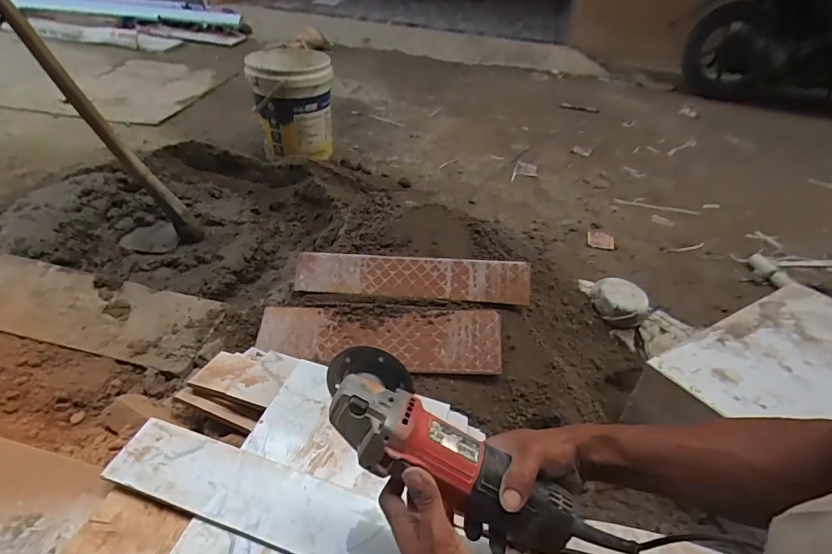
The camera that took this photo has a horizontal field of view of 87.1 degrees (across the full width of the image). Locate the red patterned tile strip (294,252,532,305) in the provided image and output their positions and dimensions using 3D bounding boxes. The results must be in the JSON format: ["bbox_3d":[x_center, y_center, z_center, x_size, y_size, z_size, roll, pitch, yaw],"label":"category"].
[{"bbox_3d":[-0.019,-0.002,0.914,0.496,0.014,0.086,3,76,12],"label":"red patterned tile strip"}]

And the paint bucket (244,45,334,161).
[{"bbox_3d":[-0.461,-0.640,1.671,0.297,0.357,0.274,-6,44,-11],"label":"paint bucket"}]

